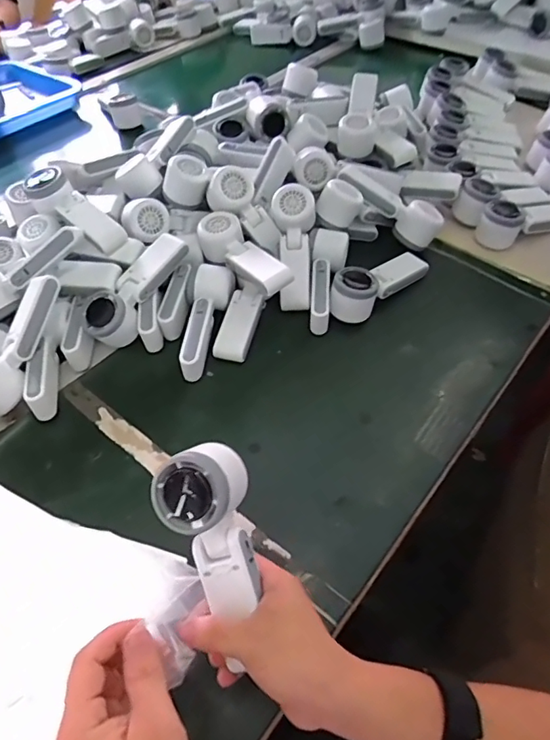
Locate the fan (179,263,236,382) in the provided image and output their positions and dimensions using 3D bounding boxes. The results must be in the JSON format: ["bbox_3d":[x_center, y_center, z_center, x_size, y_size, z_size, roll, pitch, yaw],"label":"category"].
[{"bbox_3d":[-0.083,-0.060,0.640,0.050,0.067,0.148,1,52,2],"label":"fan"}]

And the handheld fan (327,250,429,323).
[{"bbox_3d":[0.141,-0.124,0.694,0.169,0.069,0.058,-36,59,-24],"label":"handheld fan"}]

